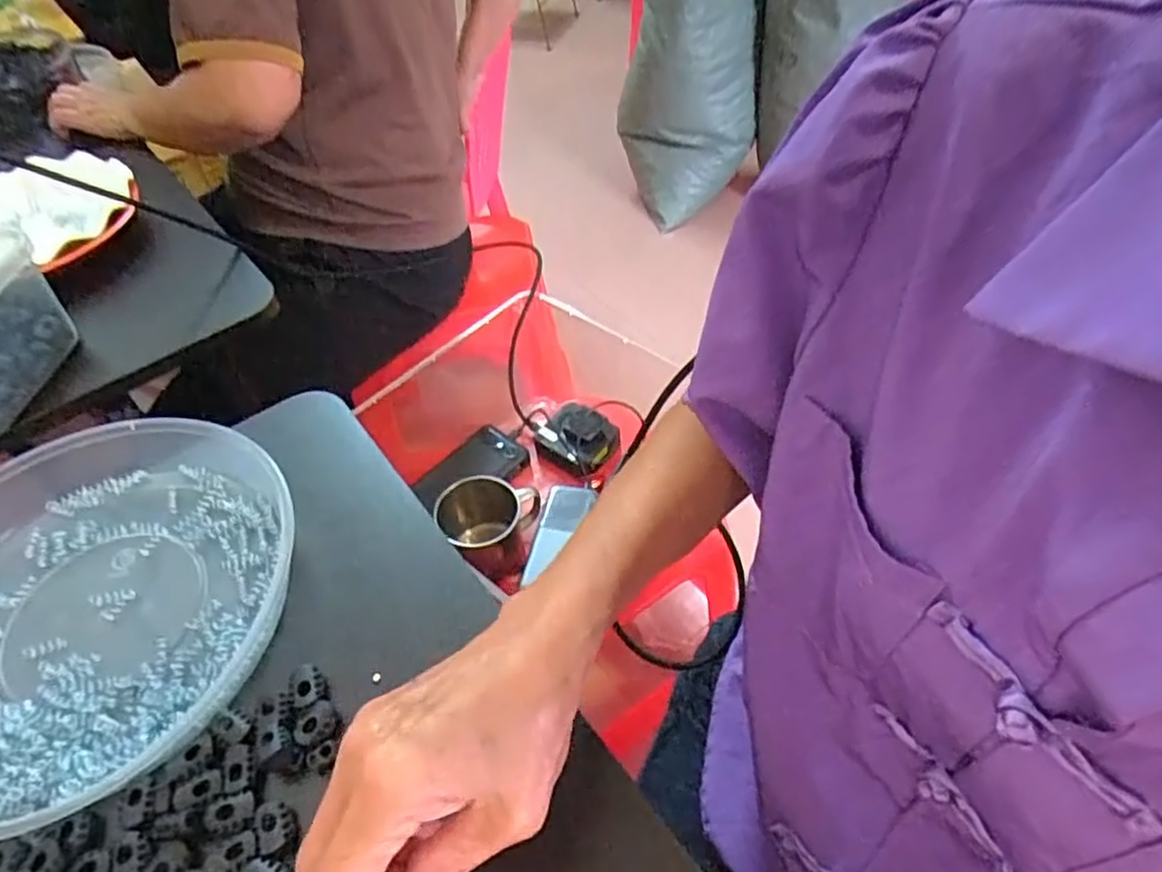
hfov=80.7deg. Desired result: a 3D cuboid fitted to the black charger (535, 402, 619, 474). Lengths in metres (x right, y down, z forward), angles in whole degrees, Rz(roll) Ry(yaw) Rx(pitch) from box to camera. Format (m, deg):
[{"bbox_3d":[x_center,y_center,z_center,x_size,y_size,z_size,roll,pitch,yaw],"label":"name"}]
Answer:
[{"bbox_3d":[-0.004,0.000,0.789,0.086,0.040,0.068,32,58,28],"label":"black charger"}]

